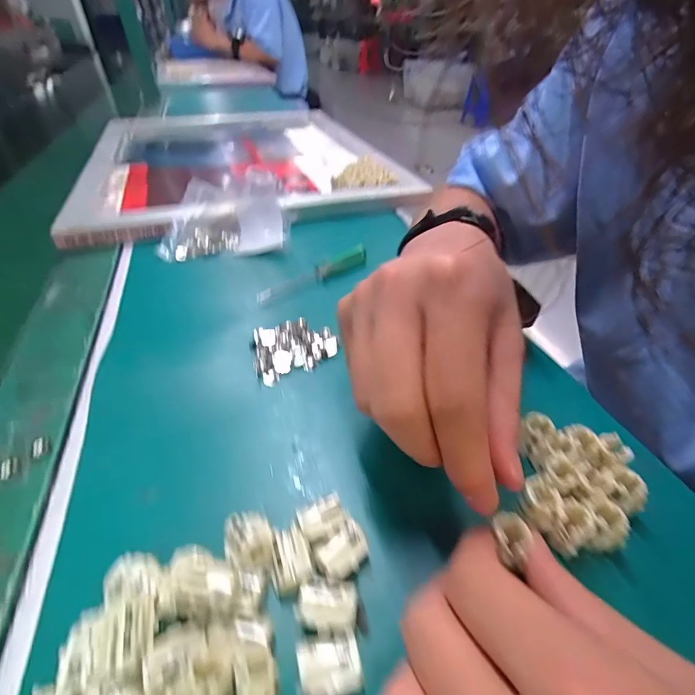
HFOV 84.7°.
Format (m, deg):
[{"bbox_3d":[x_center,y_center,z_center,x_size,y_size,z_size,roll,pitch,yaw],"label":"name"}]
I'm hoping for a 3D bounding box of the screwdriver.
[{"bbox_3d":[-0.029,-0.065,0.343,0.116,0.015,0.013,-29,49,-27],"label":"screwdriver"}]

